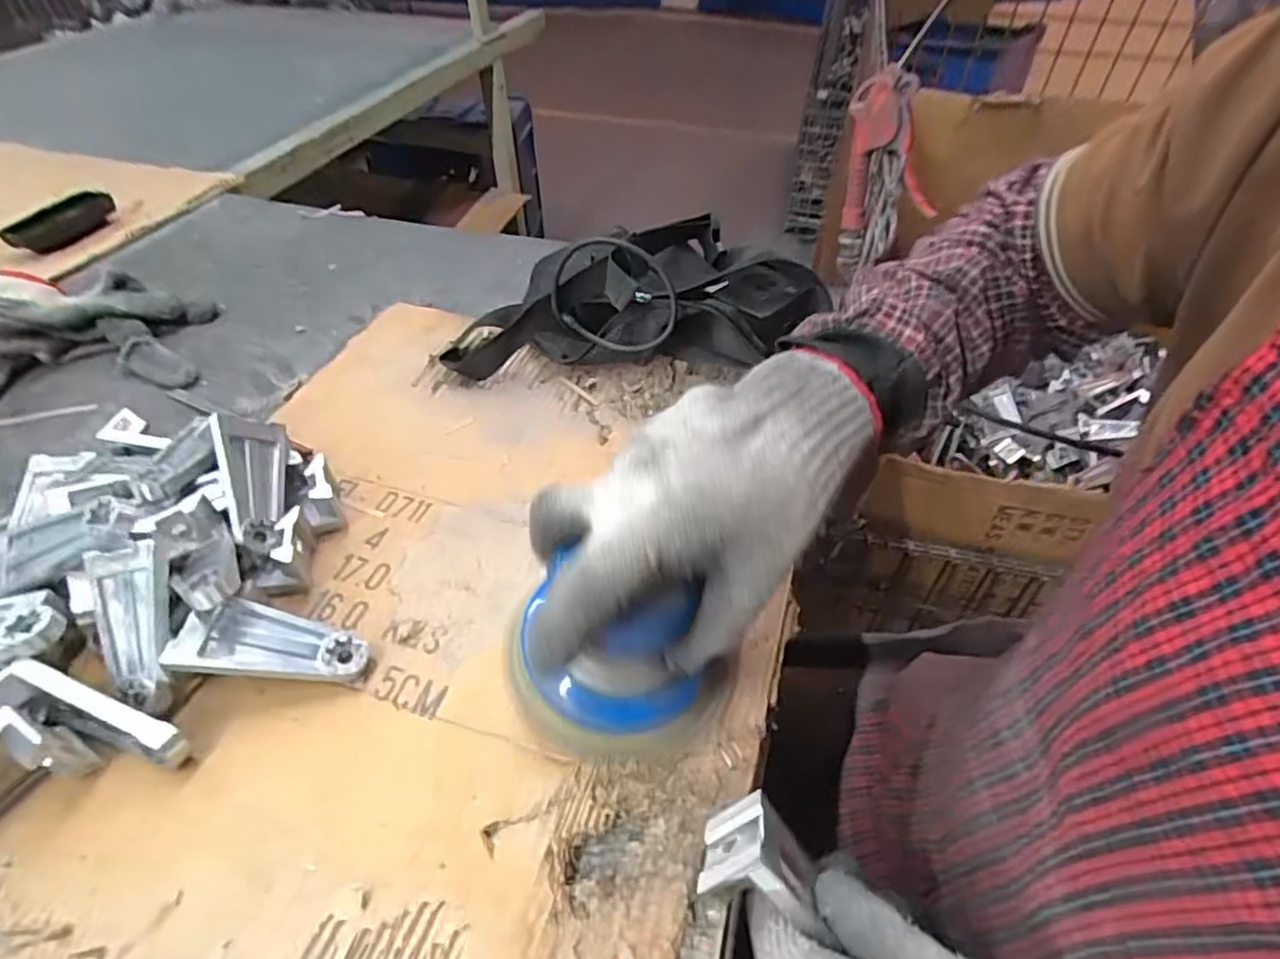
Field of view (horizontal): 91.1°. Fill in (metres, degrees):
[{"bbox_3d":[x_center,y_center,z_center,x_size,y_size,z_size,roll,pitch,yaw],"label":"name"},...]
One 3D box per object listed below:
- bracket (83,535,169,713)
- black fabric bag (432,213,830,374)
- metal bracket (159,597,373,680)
[{"bbox_3d":[-0.270,0.079,0.333,0.041,0.025,0.088,-10,85,-9],"label":"bracket"},{"bbox_3d":[-0.009,-0.163,0.537,0.312,0.104,0.130,-1,47,-1],"label":"black fabric bag"},{"bbox_3d":[-0.196,0.089,0.339,0.092,0.016,0.035,14,44,-19],"label":"metal bracket"}]

